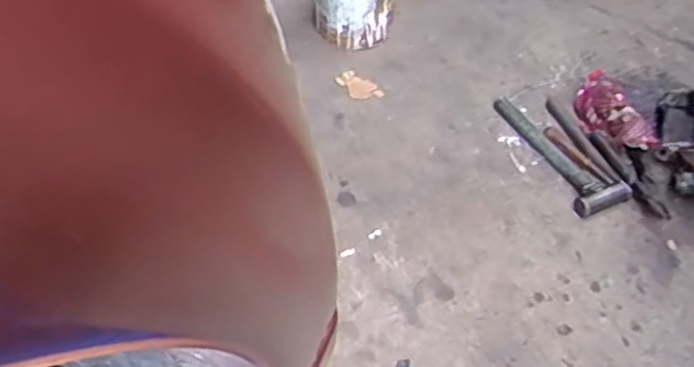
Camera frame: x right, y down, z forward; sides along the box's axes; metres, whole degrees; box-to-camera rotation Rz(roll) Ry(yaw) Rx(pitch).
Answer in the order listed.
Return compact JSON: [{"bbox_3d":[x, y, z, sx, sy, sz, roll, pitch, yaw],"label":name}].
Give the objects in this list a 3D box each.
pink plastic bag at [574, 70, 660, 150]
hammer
[{"bbox_3d":[0.461,-0.123,1.279,0.078,0.061,0.188,-8,47,-7],"label":"pink plastic bag"},{"bbox_3d":[0.369,-0.062,1.277,0.089,0.031,0.303,-15,49,-14],"label":"hammer"}]

